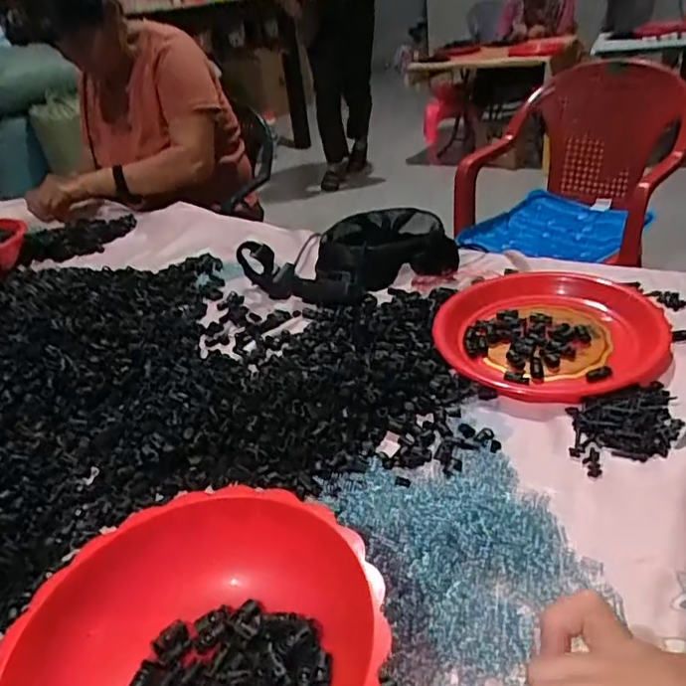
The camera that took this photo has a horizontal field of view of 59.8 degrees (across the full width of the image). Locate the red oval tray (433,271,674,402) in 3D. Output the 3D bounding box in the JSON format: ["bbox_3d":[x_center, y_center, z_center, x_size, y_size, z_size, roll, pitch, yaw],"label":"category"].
[{"bbox_3d":[0.255,-0.019,0.730,0.259,0.028,0.262,5,33,19],"label":"red oval tray"}]

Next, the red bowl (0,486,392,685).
[{"bbox_3d":[-0.096,0.211,0.390,0.238,0.064,0.237,-6,31,3],"label":"red bowl"}]

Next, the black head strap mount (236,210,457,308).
[{"bbox_3d":[0.015,-0.140,0.943,0.315,0.068,0.190,-19,33,-18],"label":"black head strap mount"}]

